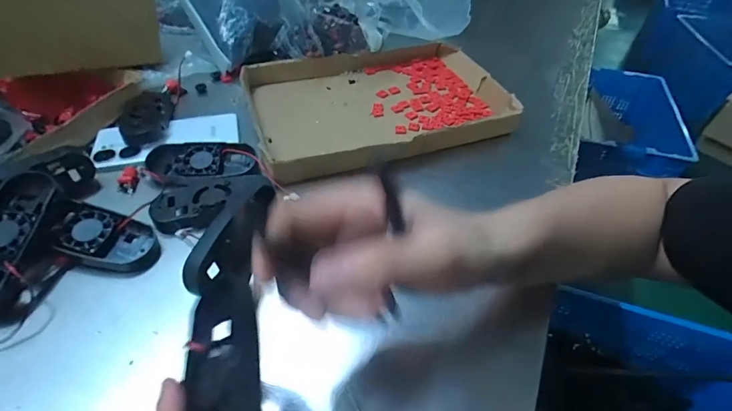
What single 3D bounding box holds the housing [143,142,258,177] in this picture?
[{"bbox_3d":[-0.180,-0.048,0.419,0.125,0.019,0.048,4,46,2],"label":"housing"}]

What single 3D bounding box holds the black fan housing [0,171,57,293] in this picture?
[{"bbox_3d":[-0.295,0.024,0.312,0.052,0.015,0.116,5,63,3],"label":"black fan housing"}]

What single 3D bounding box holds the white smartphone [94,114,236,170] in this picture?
[{"bbox_3d":[-0.235,-0.079,0.457,0.159,0.010,0.070,-13,48,-14],"label":"white smartphone"}]

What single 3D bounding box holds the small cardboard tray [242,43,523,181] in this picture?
[{"bbox_3d":[0.013,-0.142,0.503,0.312,0.034,0.234,-14,48,-14],"label":"small cardboard tray"}]

